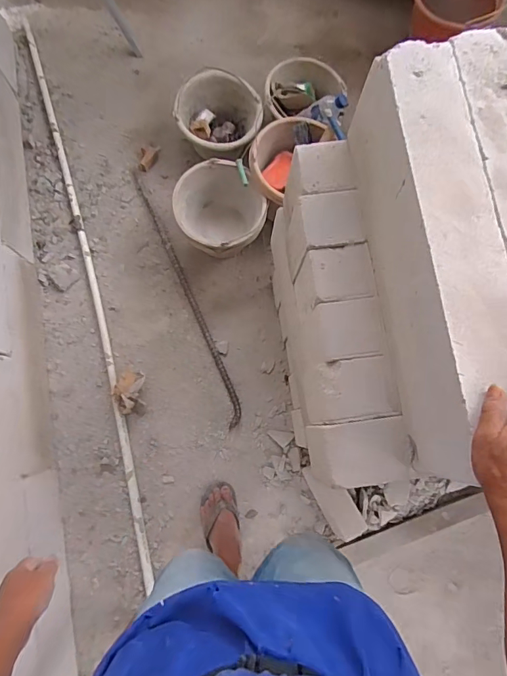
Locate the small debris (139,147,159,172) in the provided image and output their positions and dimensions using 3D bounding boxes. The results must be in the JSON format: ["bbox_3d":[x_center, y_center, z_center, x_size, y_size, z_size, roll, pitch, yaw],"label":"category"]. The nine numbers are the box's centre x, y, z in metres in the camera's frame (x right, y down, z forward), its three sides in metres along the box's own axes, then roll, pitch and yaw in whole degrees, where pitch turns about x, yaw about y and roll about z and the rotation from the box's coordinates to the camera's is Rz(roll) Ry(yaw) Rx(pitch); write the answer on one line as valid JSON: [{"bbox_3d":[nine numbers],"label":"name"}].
[{"bbox_3d":[-0.336,-0.576,1.390,0.055,0.033,0.097,22,79,3],"label":"small debris"}]

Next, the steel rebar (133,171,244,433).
[{"bbox_3d":[-0.196,-0.131,1.331,0.053,0.032,0.831,-21,80,-5],"label":"steel rebar"}]

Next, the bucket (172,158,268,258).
[{"bbox_3d":[-0.101,-0.351,1.284,0.228,0.192,0.247,0,79,-1],"label":"bucket"}]

